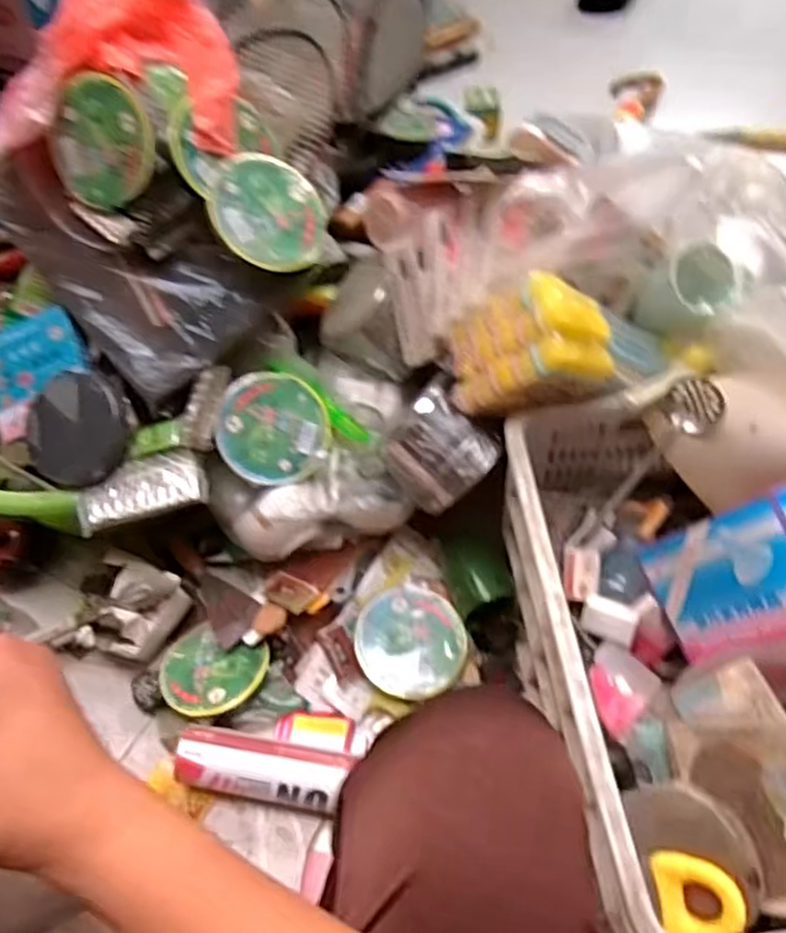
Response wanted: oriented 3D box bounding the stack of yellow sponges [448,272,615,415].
[{"bbox_3d":[0.148,-0.128,0.823,0.098,0.173,0.120,6,65,-41],"label":"stack of yellow sponges"}]

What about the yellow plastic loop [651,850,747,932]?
[{"bbox_3d":[0.250,0.350,0.601,0.065,0.016,0.062,-16,63,30],"label":"yellow plastic loop"}]

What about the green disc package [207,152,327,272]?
[{"bbox_3d":[-0.144,-0.302,0.866,0.135,0.017,0.130,19,77,-22],"label":"green disc package"}]

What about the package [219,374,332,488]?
[{"bbox_3d":[-0.148,-0.047,0.922,0.134,0.020,0.136,22,81,-13],"label":"package"}]

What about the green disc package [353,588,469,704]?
[{"bbox_3d":[0.021,0.219,0.926,0.131,0.021,0.140,-30,59,-16],"label":"green disc package"}]

